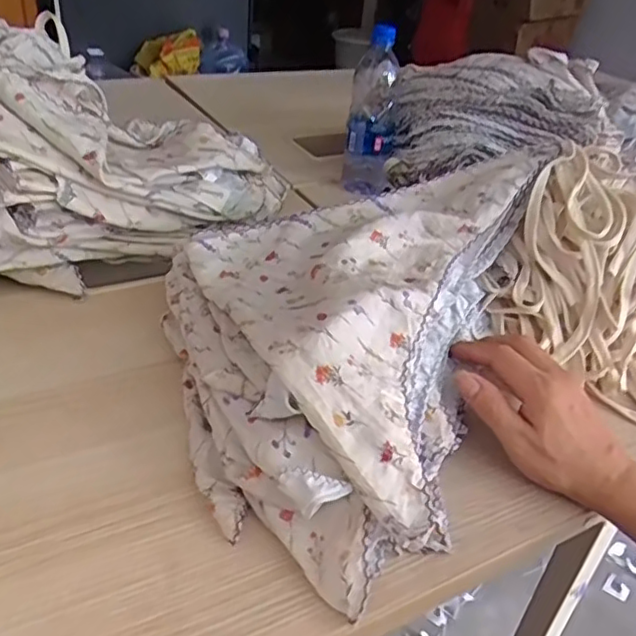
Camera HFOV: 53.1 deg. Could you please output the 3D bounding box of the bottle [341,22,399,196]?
[{"bbox_3d":[0.073,-0.274,0.849,0.061,0.217,0.072,7,34,0],"label":"bottle"}]

